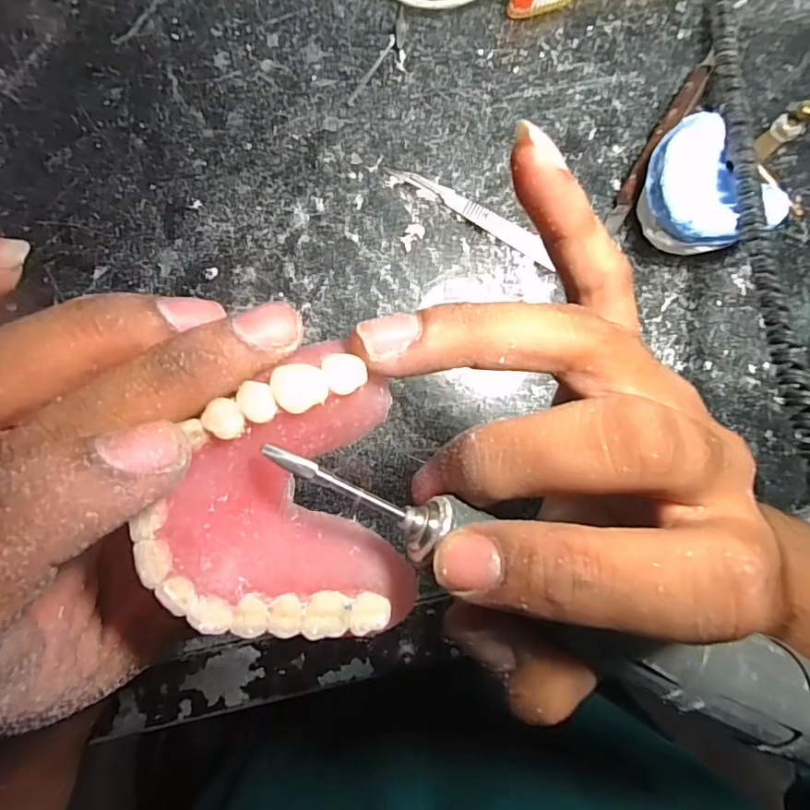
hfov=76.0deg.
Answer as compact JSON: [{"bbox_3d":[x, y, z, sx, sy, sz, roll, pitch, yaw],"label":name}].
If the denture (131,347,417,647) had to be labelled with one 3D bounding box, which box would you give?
[{"bbox_3d":[-0.024,0.019,0.108,0.045,0.030,0.058,-8,89,-4],"label":"denture"}]

